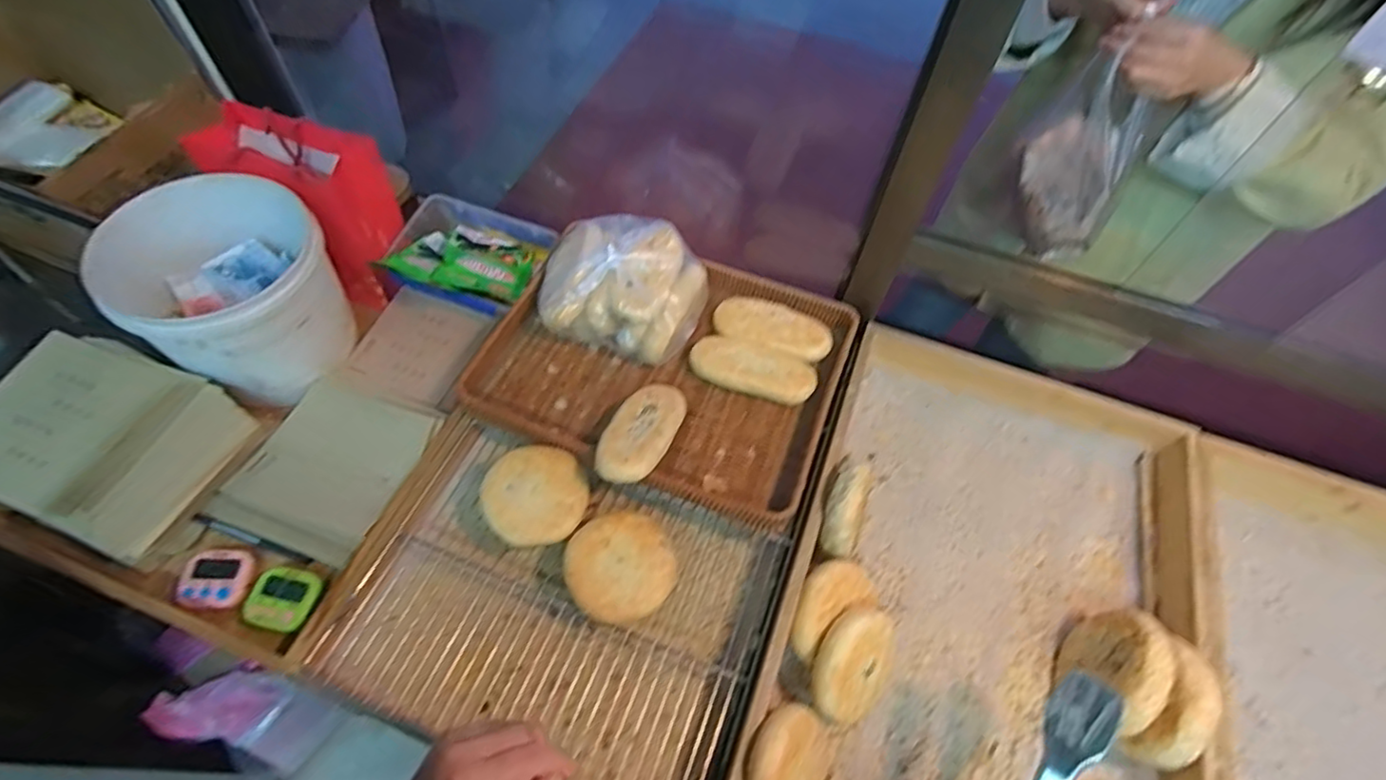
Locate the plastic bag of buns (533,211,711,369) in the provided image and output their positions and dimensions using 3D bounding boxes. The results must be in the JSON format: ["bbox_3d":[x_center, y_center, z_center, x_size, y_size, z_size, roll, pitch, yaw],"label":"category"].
[{"bbox_3d":[-0.085,-0.126,0.787,0.192,0.102,0.161,14,58,4],"label":"plastic bag of buns"}]

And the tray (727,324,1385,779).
[{"bbox_3d":[0.494,0.298,0.623,0.814,0.110,0.605,20,58,9],"label":"tray"}]

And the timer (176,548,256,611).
[{"bbox_3d":[-0.500,0.197,0.665,0.065,0.012,0.062,8,57,1],"label":"timer"}]

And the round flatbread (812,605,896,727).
[{"bbox_3d":[0.156,0.265,0.613,0.105,0.099,0.028,-37,26,-22],"label":"round flatbread"}]

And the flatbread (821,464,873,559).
[{"bbox_3d":[0.158,0.124,0.657,0.042,0.028,0.095,15,87,6],"label":"flatbread"}]

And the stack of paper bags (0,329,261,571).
[{"bbox_3d":[-0.644,0.055,0.693,0.256,0.082,0.185,20,58,8],"label":"stack of paper bags"}]

